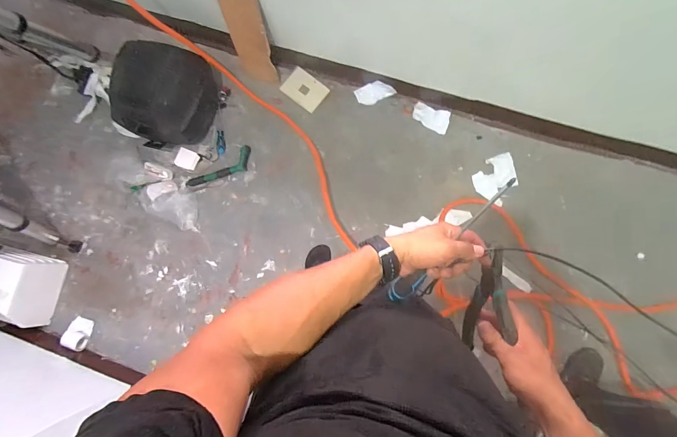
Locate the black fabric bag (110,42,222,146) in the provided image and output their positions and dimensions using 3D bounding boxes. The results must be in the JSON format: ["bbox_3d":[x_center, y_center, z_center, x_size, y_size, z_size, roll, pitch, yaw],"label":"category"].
[{"bbox_3d":[-0.781,-0.551,1.488,0.379,0.197,0.402,6,85,9],"label":"black fabric bag"}]

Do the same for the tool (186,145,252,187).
[{"bbox_3d":[-0.541,-0.221,1.553,0.329,0.026,0.093,-29,81,4],"label":"tool"}]

